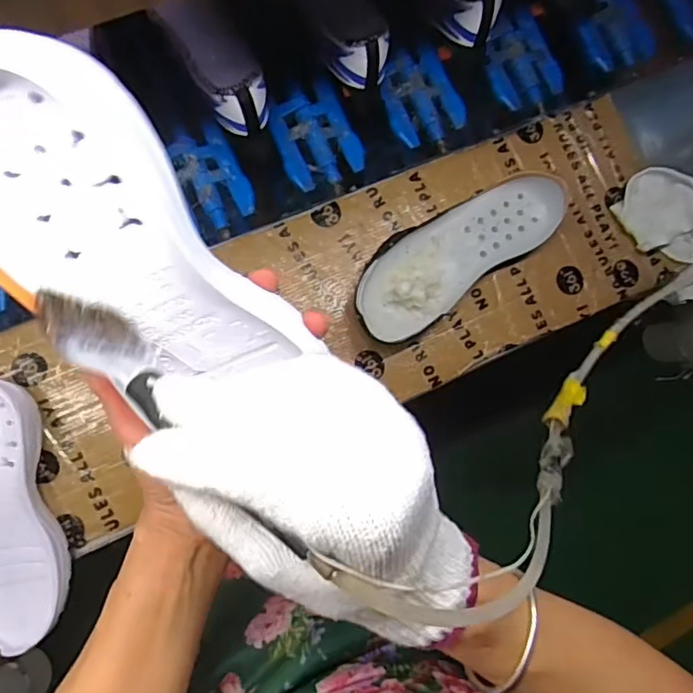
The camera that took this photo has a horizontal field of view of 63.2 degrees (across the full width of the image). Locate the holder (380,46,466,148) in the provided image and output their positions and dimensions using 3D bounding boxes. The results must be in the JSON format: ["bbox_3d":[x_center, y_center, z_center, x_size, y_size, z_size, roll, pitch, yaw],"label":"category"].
[{"bbox_3d":[0.086,-0.291,0.657,0.084,0.019,0.100,-25,88,-7],"label":"holder"}]

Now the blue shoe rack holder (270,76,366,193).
[{"bbox_3d":[-0.036,-0.238,0.644,0.087,0.019,0.107,-28,88,-7],"label":"blue shoe rack holder"}]

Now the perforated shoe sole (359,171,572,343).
[{"bbox_3d":[0.118,-0.098,0.602,0.251,0.045,0.093,-33,89,-8],"label":"perforated shoe sole"}]

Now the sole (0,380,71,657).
[{"bbox_3d":[-0.327,0.156,0.535,0.095,0.042,0.238,-11,86,-7],"label":"sole"}]

